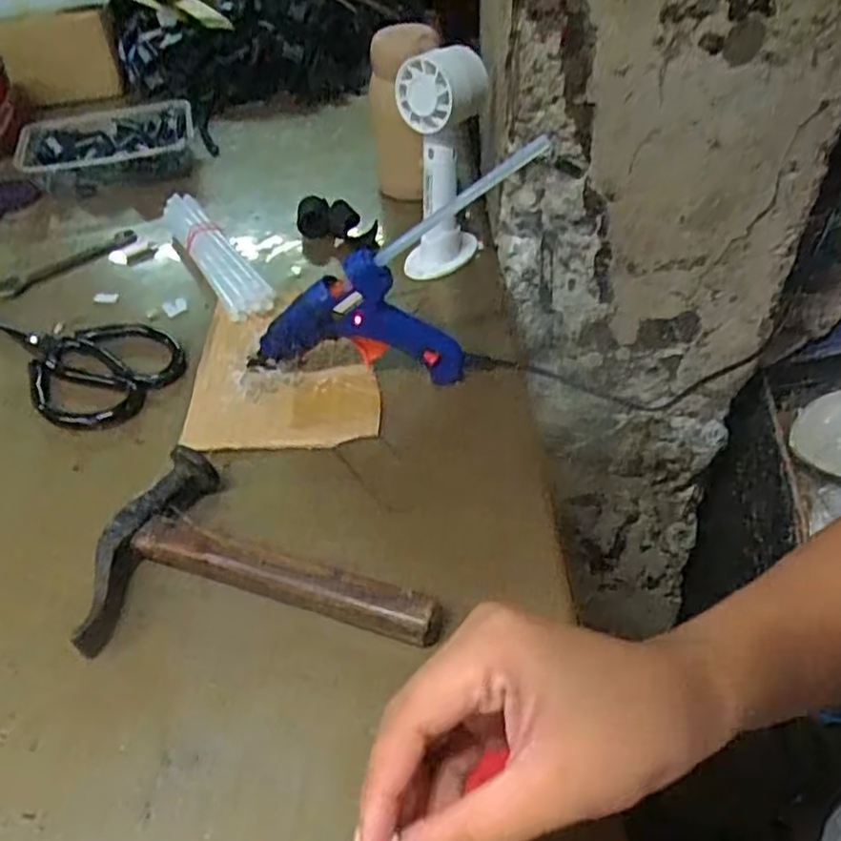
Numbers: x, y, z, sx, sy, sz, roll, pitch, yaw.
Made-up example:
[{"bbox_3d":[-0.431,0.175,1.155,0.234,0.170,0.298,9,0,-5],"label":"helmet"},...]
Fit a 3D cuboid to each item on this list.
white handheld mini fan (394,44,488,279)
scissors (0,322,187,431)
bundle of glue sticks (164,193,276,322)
[{"bbox_3d":[0.019,-0.198,0.572,0.069,0.161,0.081,0,44,4],"label":"white handheld mini fan"},{"bbox_3d":[-0.250,-0.055,0.550,0.100,0.017,0.174,-34,52,-27],"label":"scissors"},{"bbox_3d":[-0.172,-0.135,0.613,0.033,0.032,0.190,-26,48,-20],"label":"bundle of glue sticks"}]

